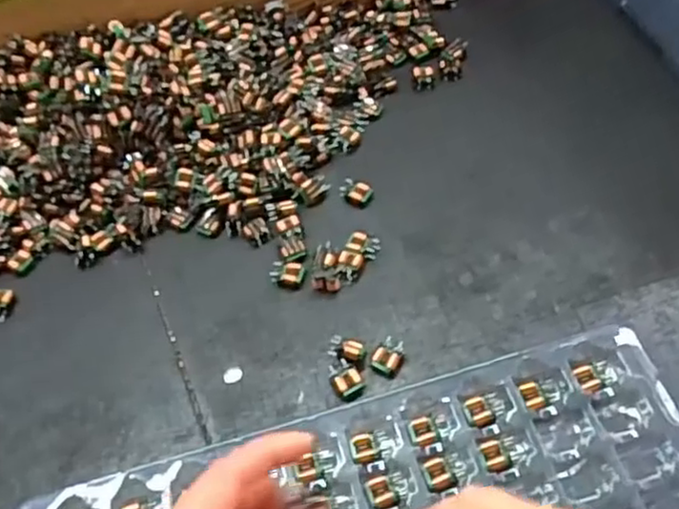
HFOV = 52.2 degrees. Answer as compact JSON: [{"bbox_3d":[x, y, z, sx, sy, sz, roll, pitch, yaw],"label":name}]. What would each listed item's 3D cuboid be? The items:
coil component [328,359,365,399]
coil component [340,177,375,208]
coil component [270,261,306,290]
[{"bbox_3d":[0.003,0.069,0.391,0.016,0.008,0.022,-27,56,-13],"label":"coil component"},{"bbox_3d":[0.011,-0.043,0.470,0.022,0.009,0.016,32,63,25],"label":"coil component"},{"bbox_3d":[-0.033,0.013,0.435,0.022,0.006,0.016,12,56,14],"label":"coil component"}]

